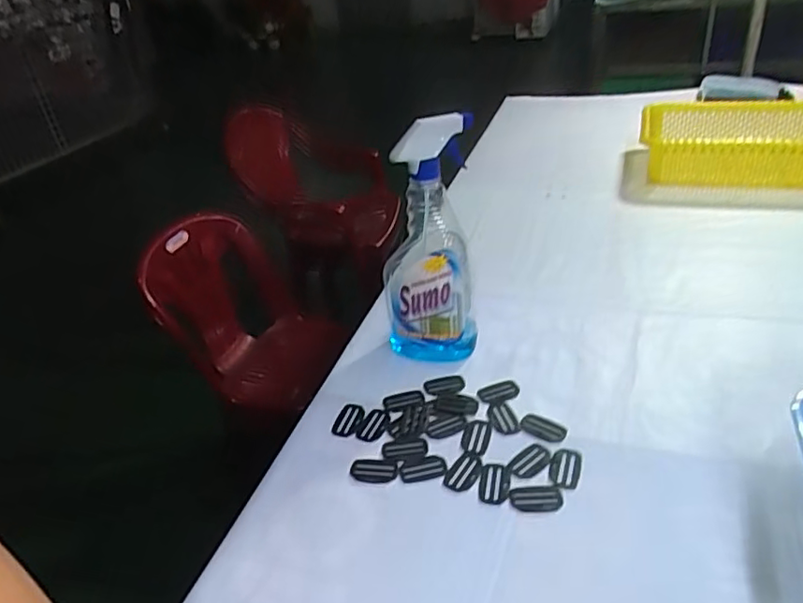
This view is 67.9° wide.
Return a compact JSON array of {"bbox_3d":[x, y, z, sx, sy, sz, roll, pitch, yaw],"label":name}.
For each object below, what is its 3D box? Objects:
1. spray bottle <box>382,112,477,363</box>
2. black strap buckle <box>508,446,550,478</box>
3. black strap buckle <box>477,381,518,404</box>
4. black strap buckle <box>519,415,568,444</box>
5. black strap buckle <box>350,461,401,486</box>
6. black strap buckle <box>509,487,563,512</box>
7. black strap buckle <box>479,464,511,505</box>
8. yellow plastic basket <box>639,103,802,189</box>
[{"bbox_3d":[0.028,-0.055,0.682,0.105,0.263,0.066,-4,31,2],"label":"spray bottle"},{"bbox_3d":[0.126,0.156,0.579,0.051,0.005,0.026,-27,37,-31],"label":"black strap buckle"},{"bbox_3d":[0.109,0.101,0.667,0.048,0.004,0.029,-11,31,-8],"label":"black strap buckle"},{"bbox_3d":[0.146,0.131,0.616,0.048,0.004,0.029,21,40,37],"label":"black strap buckle"},{"bbox_3d":[-0.026,0.166,0.586,0.046,0.006,0.026,-1,31,8],"label":"black strap buckle"},{"bbox_3d":[0.123,0.180,0.544,0.047,0.004,0.025,-4,31,2],"label":"black strap buckle"},{"bbox_3d":[0.087,0.170,0.560,0.028,0.004,0.045,4,32,16],"label":"black strap buckle"},{"bbox_3d":[0.693,-0.336,1.218,0.368,0.088,0.357,8,33,21],"label":"yellow plastic basket"}]

